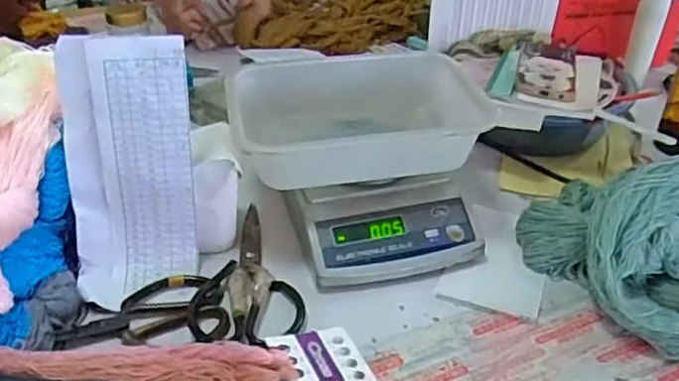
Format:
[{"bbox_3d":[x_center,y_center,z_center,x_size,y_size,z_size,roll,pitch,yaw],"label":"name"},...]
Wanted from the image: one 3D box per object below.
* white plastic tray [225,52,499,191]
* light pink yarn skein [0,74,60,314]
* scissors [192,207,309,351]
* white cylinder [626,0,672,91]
[{"bbox_3d":[0.014,-0.082,0.741,0.270,0.092,0.163,-6,38,-10],"label":"white plastic tray"},{"bbox_3d":[-0.312,-0.007,0.585,0.052,0.082,0.255,3,60,3],"label":"light pink yarn skein"},{"bbox_3d":[-0.086,0.081,0.671,0.108,0.012,0.191,3,38,2],"label":"scissors"},{"bbox_3d":[0.474,-0.234,0.987,0.045,0.147,0.051,19,41,22],"label":"white cylinder"}]

